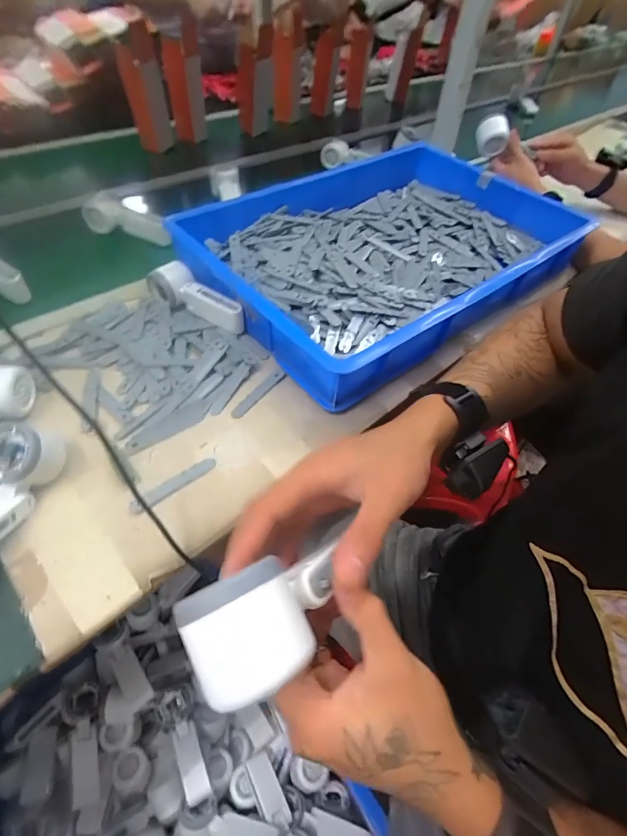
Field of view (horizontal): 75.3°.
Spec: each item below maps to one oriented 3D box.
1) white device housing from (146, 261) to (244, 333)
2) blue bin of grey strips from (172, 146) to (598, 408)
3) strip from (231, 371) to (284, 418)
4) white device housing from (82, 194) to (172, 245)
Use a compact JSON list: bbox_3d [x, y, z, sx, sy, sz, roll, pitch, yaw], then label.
[{"bbox_3d":[-0.172,-0.176,0.595,0.164,0.050,0.047,32,56,21],"label":"white device housing"},{"bbox_3d":[0.137,-0.298,0.706,0.635,0.093,0.411,-31,59,-26],"label":"blue bin of grey strips"},{"bbox_3d":[-0.071,-0.032,0.522,0.015,0.004,0.095,30,55,20],"label":"strip"},{"bbox_3d":[-0.343,-0.368,0.760,0.159,0.052,0.052,16,51,9],"label":"white device housing"}]

